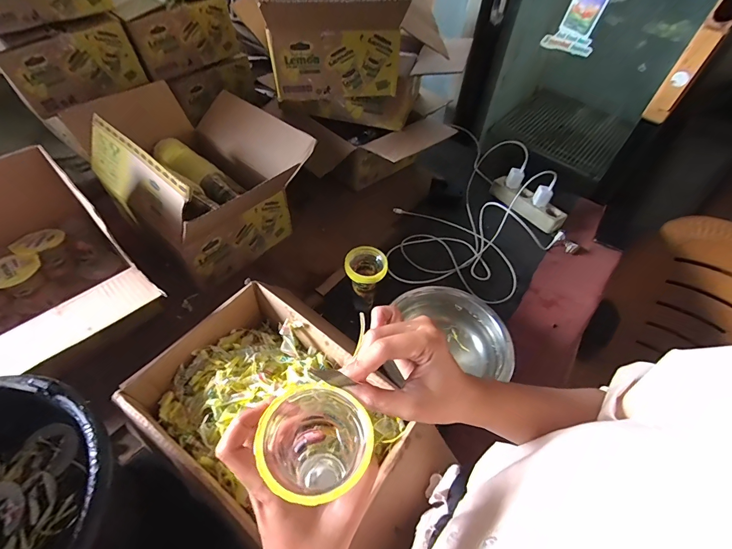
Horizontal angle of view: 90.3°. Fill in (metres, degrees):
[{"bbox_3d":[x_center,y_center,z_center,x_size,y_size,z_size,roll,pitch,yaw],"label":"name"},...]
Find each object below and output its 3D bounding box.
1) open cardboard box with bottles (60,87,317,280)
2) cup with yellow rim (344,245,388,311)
[{"bbox_3d":[-0.350,-0.224,0.801,0.438,0.215,0.336,34,55,24],"label":"open cardboard box with bottles"},{"bbox_3d":[-0.002,0.019,0.687,0.071,0.140,0.068,2,49,-2],"label":"cup with yellow rim"}]

